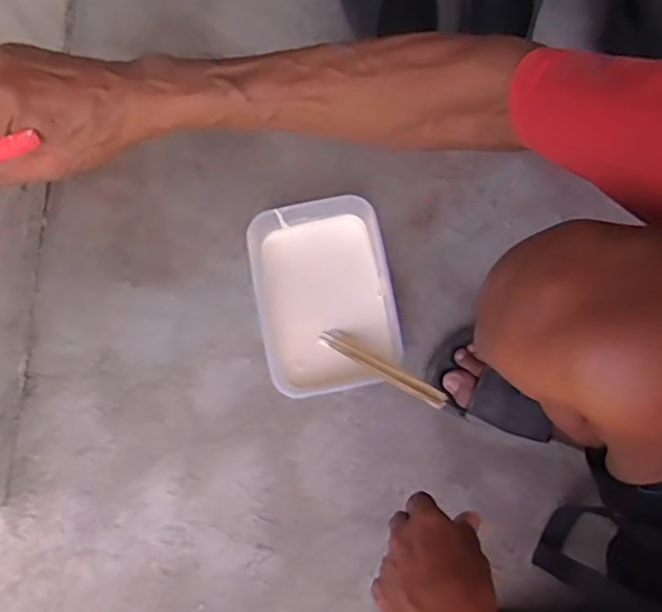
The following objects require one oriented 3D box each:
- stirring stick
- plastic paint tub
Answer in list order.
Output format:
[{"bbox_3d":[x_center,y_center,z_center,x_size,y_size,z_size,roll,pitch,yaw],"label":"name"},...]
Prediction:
[{"bbox_3d":[0.047,0.057,0.621,0.022,0.015,0.171,-51,43,-11],"label":"stirring stick"},{"bbox_3d":[-0.005,-0.008,0.673,0.145,0.097,0.199,-11,78,-4],"label":"plastic paint tub"}]

